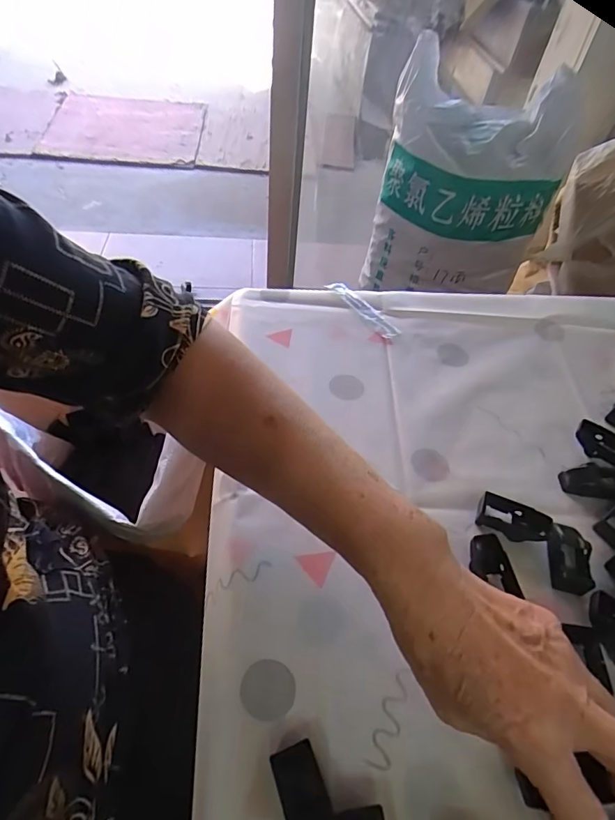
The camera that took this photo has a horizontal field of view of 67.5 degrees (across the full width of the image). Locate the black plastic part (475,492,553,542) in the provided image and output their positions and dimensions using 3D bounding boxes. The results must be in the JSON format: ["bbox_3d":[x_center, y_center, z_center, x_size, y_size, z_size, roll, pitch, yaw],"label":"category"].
[{"bbox_3d":[0.154,0.083,0.344,0.050,0.014,0.024,21,50,11],"label":"black plastic part"}]

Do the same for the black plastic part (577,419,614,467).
[{"bbox_3d":[0.259,0.029,0.398,0.050,0.014,0.030,33,53,21],"label":"black plastic part"}]

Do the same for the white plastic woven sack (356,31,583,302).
[{"bbox_3d":[0.318,-0.447,0.962,0.333,0.420,0.191,11,49,3],"label":"white plastic woven sack"}]

